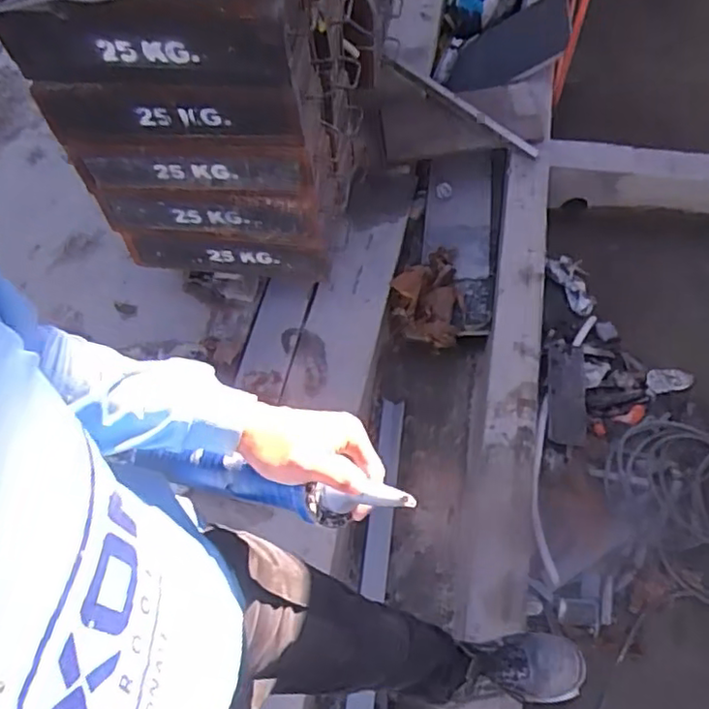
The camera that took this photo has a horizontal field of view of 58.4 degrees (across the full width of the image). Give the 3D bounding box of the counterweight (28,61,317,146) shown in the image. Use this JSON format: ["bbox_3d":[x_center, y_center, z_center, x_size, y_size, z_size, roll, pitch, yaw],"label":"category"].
[{"bbox_3d":[-0.326,-0.466,1.178,0.473,0.146,0.099,2,61,6],"label":"counterweight"}]

